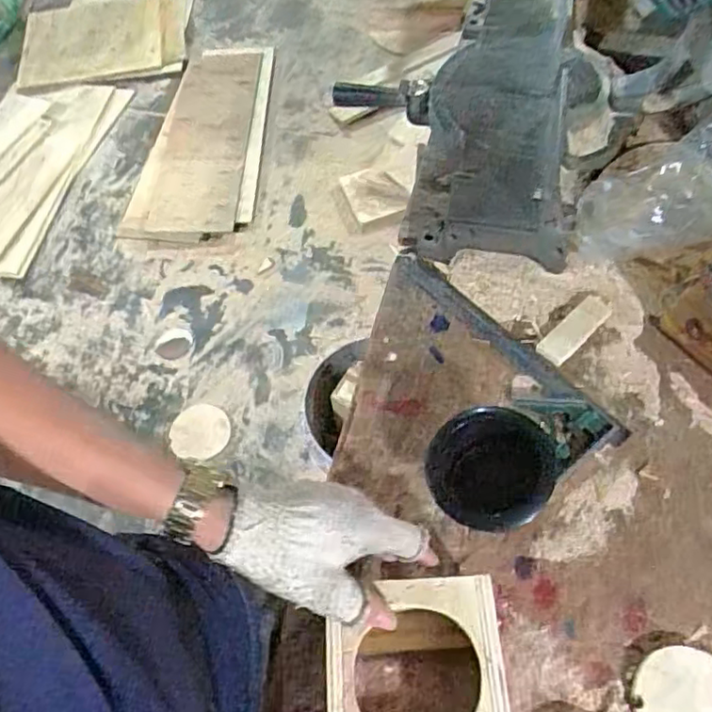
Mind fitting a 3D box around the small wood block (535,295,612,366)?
[{"bbox_3d":[0.220,-0.026,0.634,0.088,0.014,0.028,-40,64,-17],"label":"small wood block"}]

